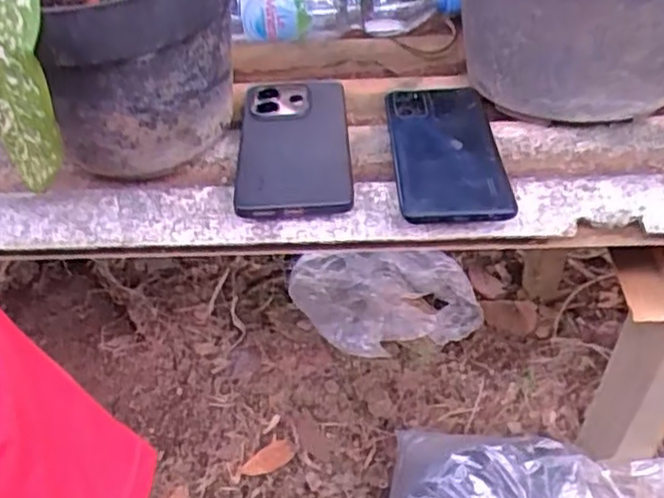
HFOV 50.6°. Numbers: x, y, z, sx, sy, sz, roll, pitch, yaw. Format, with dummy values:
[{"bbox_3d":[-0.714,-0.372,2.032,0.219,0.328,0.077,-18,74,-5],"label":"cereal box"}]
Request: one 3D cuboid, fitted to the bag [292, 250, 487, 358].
[{"bbox_3d":[0.078,0.061,0.983,0.259,0.120,0.130,-16,43,-13],"label":"bag"}]

